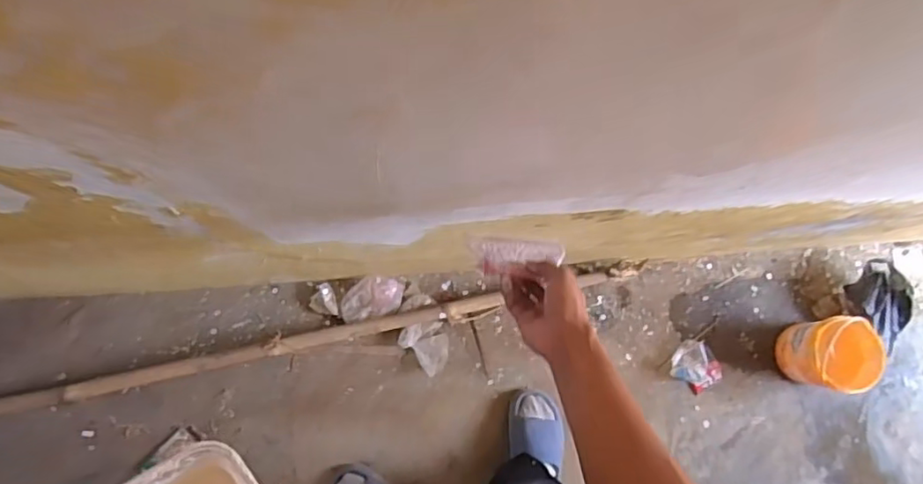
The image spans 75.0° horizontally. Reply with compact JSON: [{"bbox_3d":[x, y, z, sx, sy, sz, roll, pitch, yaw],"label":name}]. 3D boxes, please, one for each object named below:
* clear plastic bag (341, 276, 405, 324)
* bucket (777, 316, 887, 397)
[{"bbox_3d":[-0.201,0.127,1.353,0.144,0.040,0.086,-14,81,-7],"label":"clear plastic bag"},{"bbox_3d":[0.825,0.251,1.355,0.142,0.181,0.156,1,79,-4],"label":"bucket"}]

